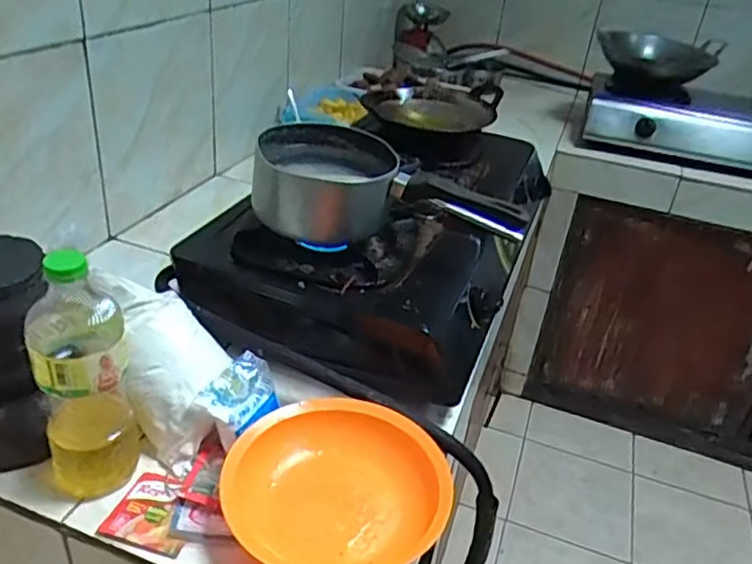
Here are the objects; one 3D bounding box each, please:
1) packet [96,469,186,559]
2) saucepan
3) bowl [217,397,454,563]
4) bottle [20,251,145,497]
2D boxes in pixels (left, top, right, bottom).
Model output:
[{"bbox_3d":[-0.200,0.207,0.588,0.074,0.009,0.078,11,32,7],"label":"packet"},{"bbox_3d":[0.011,-0.104,0.774,0.309,0.108,0.145,5,31,-3],"label":"saucepan"},{"bbox_3d":[-0.035,0.189,0.605,0.202,0.045,0.177,9,31,4],"label":"bowl"},{"bbox_3d":[-0.251,0.078,0.551,0.074,0.231,0.072,-11,36,-27],"label":"bottle"}]

